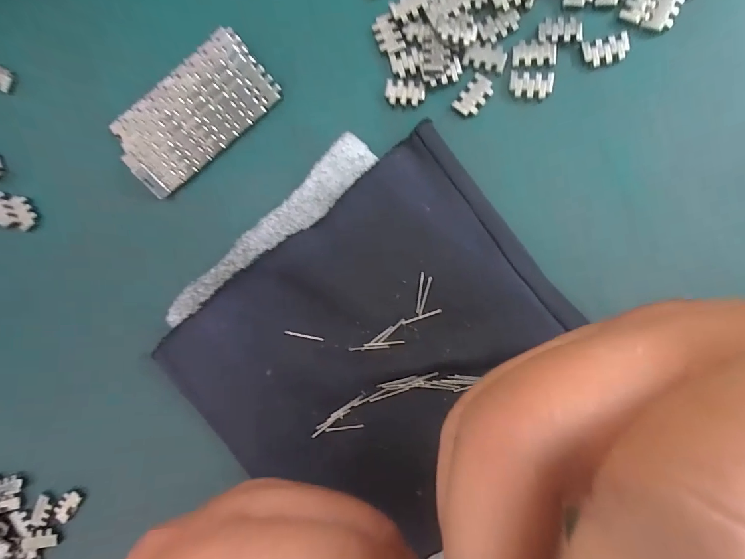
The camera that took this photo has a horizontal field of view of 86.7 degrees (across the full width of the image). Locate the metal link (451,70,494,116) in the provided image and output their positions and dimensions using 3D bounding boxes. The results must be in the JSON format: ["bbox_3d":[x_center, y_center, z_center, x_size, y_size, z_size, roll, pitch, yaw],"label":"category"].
[{"bbox_3d":[0.051,-0.091,0.193,0.012,0.004,0.022,41,96,7],"label":"metal link"}]

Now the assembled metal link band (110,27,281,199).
[{"bbox_3d":[-0.097,-0.090,0.210,0.086,0.012,0.049,-38,84,7],"label":"assembled metal link band"}]

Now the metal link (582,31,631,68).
[{"bbox_3d":[0.109,-0.107,0.183,0.020,0.004,0.012,-11,88,9],"label":"metal link"}]

